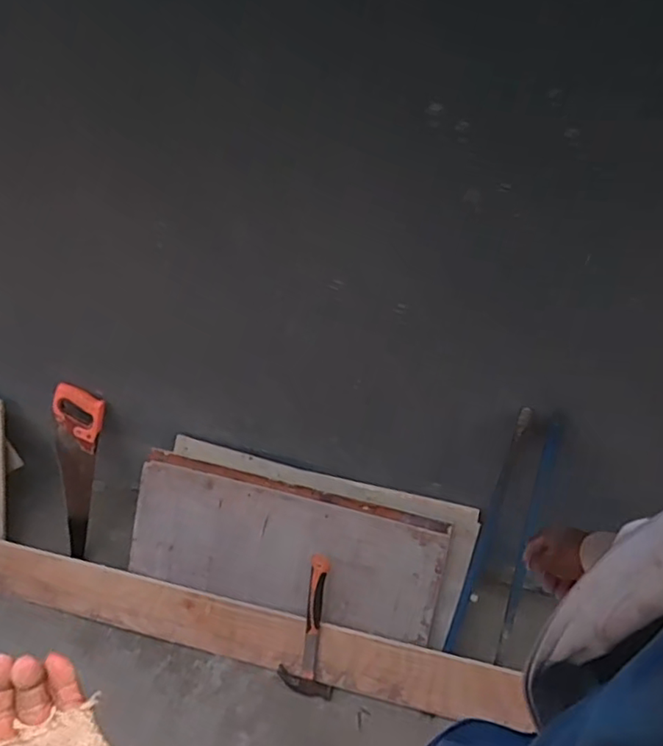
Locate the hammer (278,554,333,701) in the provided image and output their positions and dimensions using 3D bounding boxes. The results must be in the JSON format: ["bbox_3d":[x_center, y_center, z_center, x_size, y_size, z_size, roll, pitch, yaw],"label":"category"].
[{"bbox_3d":[-0.042,0.548,1.264,0.117,0.318,0.035,8,8,9],"label":"hammer"}]

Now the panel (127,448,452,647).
[{"bbox_3d":[-0.112,0.392,1.302,0.706,0.025,0.280,12,92,10],"label":"panel"}]

